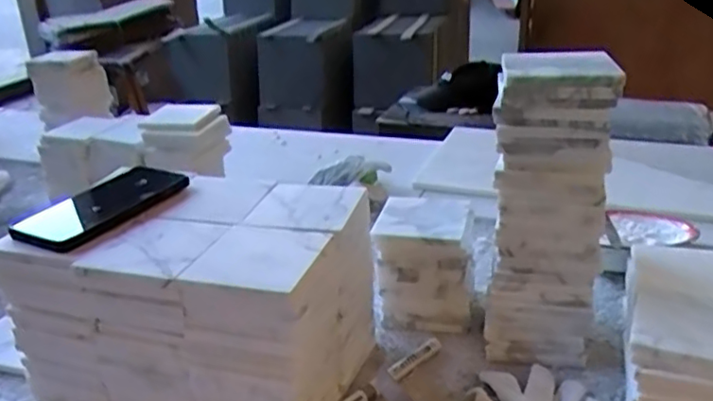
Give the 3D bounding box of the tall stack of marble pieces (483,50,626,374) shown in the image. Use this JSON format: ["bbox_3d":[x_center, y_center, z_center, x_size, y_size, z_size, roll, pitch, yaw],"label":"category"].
[{"bbox_3d":[0.192,0.019,0.632,0.110,0.307,0.101,10,28,28],"label":"tall stack of marble pieces"}]

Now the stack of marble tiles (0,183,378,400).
[{"bbox_3d":[-0.156,0.101,0.641,0.304,0.184,0.217,5,26,19],"label":"stack of marble tiles"}]

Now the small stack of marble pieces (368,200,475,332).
[{"bbox_3d":[0.081,0.075,0.741,0.109,0.130,0.104,3,25,10],"label":"small stack of marble pieces"}]

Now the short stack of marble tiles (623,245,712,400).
[{"bbox_3d":[0.324,0.122,0.611,0.106,0.105,0.240,7,27,22],"label":"short stack of marble tiles"}]

